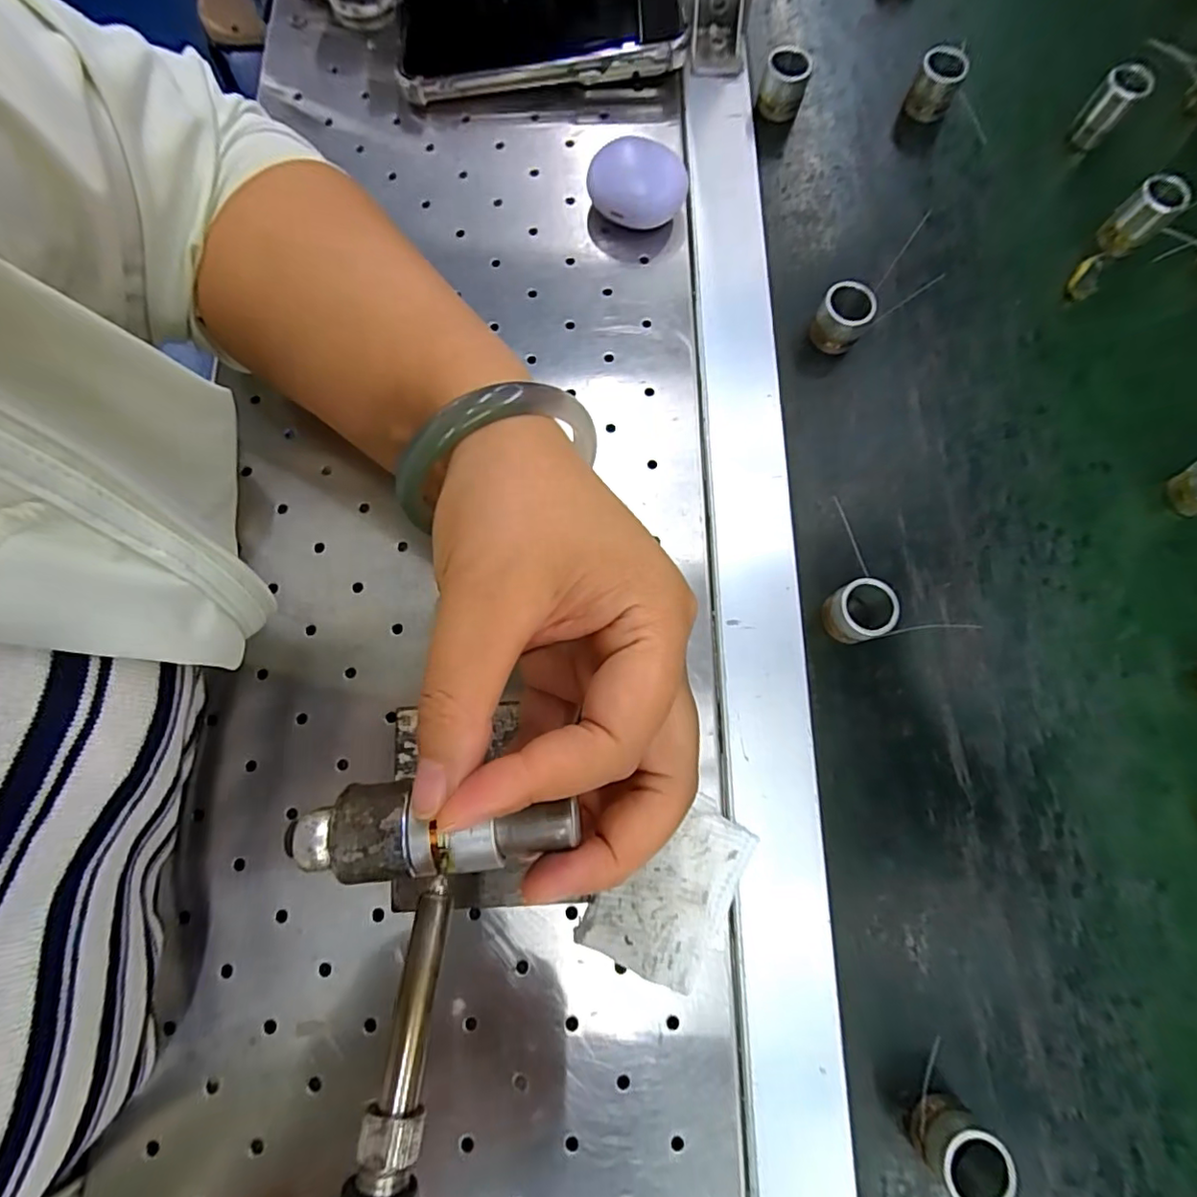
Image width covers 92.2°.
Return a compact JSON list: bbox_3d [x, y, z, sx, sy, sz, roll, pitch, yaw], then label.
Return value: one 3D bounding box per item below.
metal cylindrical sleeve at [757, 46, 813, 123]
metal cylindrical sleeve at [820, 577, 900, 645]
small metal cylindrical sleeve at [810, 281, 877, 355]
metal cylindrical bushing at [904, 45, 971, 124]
[{"bbox_3d":[0.105,-0.292,0.325,0.023,0.022,0.019,22,77,4],"label":"metal cylindrical sleeve"},{"bbox_3d":[0.115,0.006,0.257,0.026,0.025,0.024,0,77,-1],"label":"metal cylindrical sleeve"},{"bbox_3d":[0.124,-0.143,0.293,0.024,0.025,0.024,0,77,-1],"label":"small metal cylindrical sleeve"},{"bbox_3d":[0.190,-0.290,0.326,0.024,0.026,0.021,26,77,5],"label":"metal cylindrical bushing"}]

